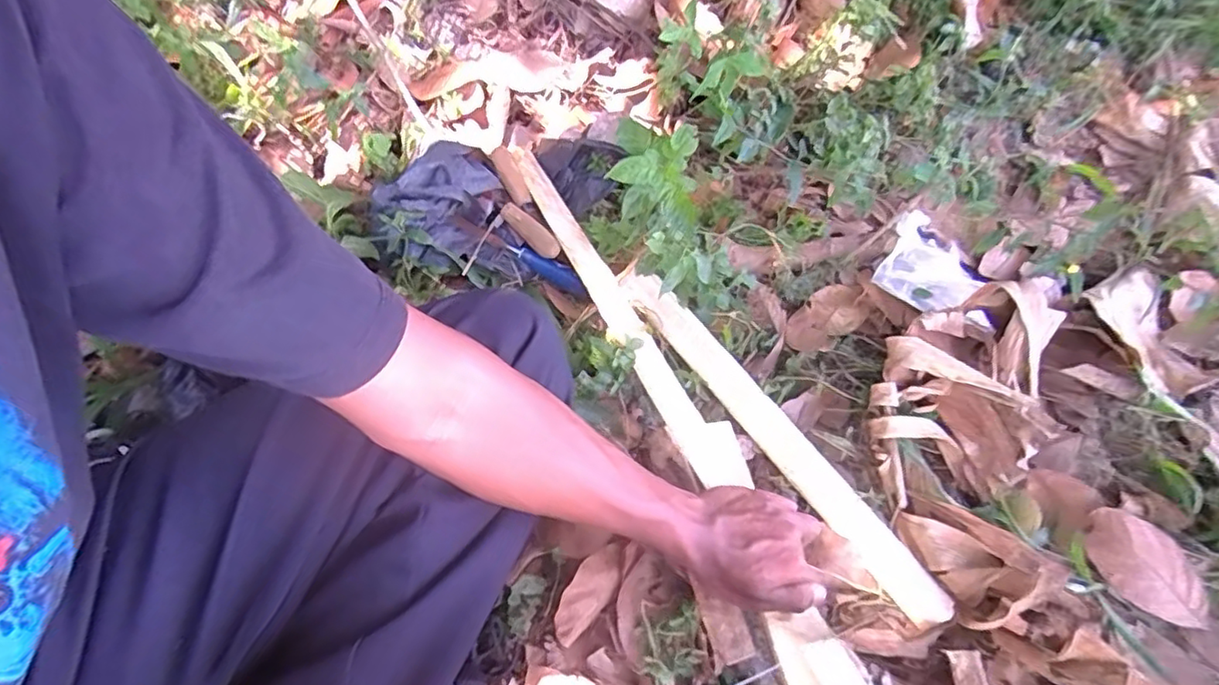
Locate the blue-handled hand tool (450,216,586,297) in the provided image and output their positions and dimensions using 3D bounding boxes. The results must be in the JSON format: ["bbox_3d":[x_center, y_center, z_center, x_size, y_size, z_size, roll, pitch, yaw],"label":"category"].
[{"bbox_3d":[-0.104,-0.102,0.717,0.173,0.019,0.018,29,54,6],"label":"blue-handled hand tool"}]

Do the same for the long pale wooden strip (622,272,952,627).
[{"bbox_3d":[0.164,0.087,0.646,0.045,0.023,0.445,-29,65,-23],"label":"long pale wooden strip"}]

